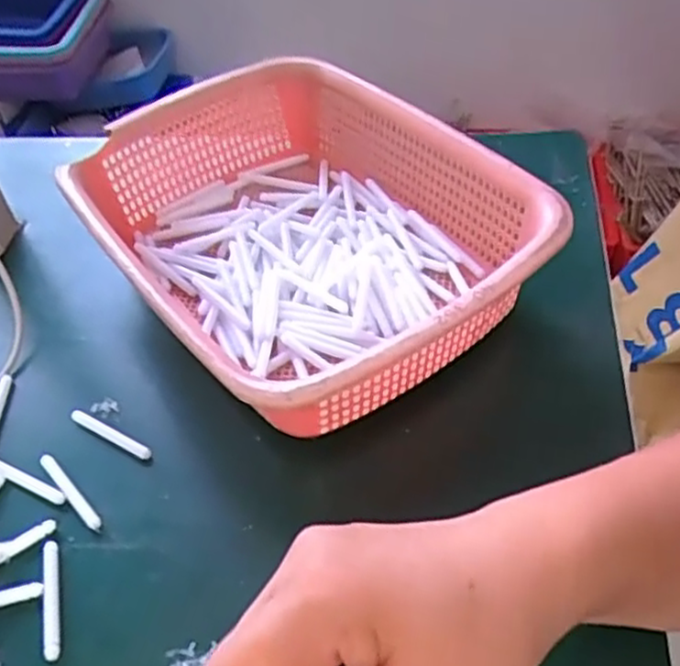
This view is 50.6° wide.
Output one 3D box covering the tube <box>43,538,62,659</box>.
[{"bbox_3d":[-0.139,0.127,0.346,0.007,0.005,0.058,-15,46,-7],"label":"tube"}]

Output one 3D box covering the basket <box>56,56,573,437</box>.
[{"bbox_3d":[-0.027,-0.059,0.457,0.210,0.089,0.285,-31,50,-21],"label":"basket"}]

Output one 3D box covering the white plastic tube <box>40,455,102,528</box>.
[{"bbox_3d":[-0.146,0.085,0.389,0.007,0.005,0.059,-36,53,-26],"label":"white plastic tube"}]

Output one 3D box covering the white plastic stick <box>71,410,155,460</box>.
[{"bbox_3d":[-0.132,0.057,0.413,0.058,0.007,0.008,20,52,24],"label":"white plastic stick"}]

